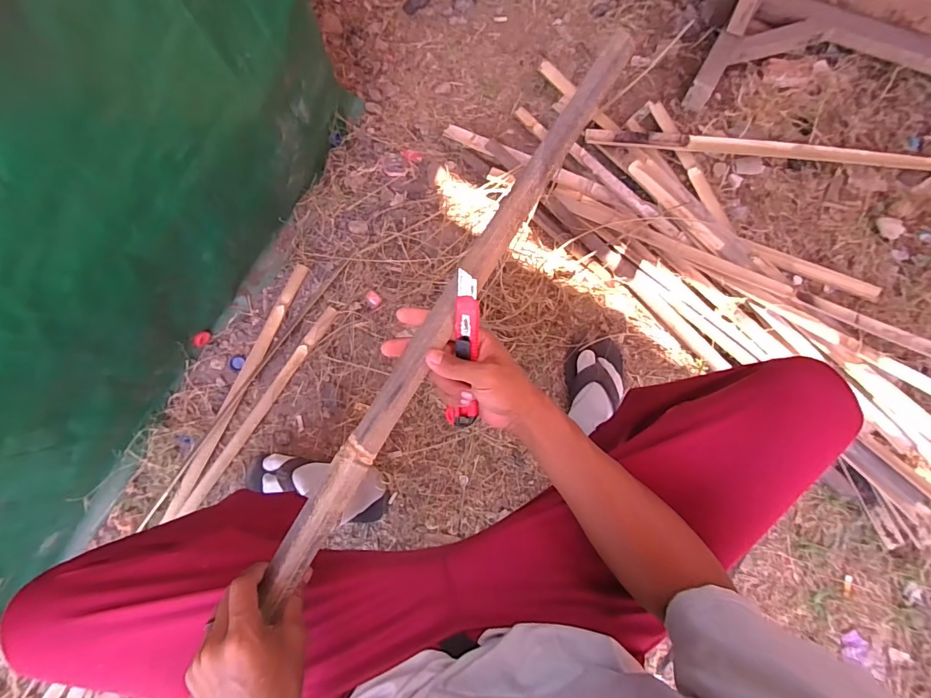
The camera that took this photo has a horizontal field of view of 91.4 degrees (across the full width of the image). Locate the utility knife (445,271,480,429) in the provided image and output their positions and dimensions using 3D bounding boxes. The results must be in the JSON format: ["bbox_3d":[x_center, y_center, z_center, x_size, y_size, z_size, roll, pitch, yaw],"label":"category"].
[{"bbox_3d":[-0.001,0.007,0.436,0.029,0.013,0.163,3,116,1],"label":"utility knife"}]

